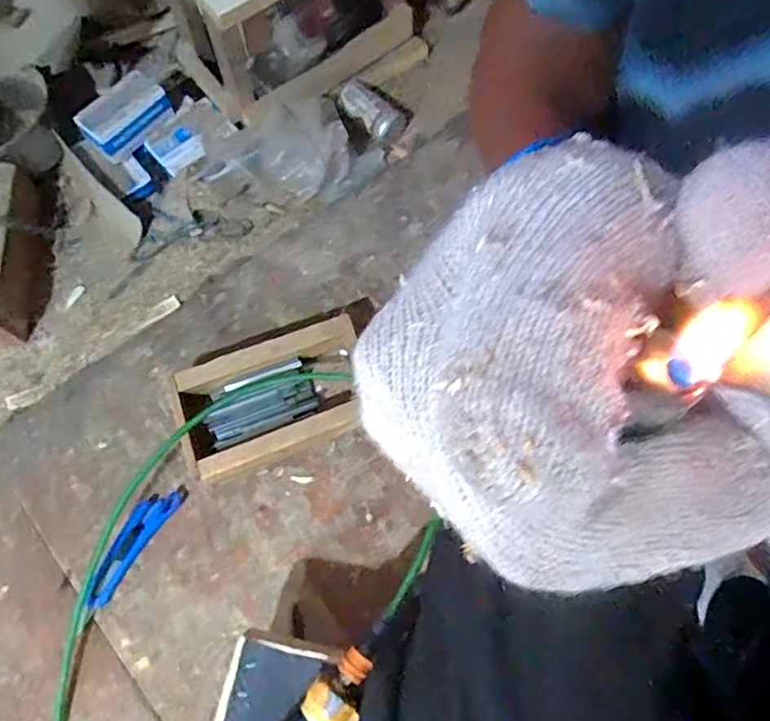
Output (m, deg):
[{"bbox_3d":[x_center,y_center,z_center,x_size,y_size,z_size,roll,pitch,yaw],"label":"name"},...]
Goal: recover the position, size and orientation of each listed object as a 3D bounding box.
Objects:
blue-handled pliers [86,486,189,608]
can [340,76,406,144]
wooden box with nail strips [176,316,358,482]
[{"bbox_3d":[-0.301,0.213,0.731,0.040,0.024,0.155,32,73,9],"label":"blue-handled pliers"},{"bbox_3d":[-0.021,-0.376,0.929,0.102,0.045,0.063,42,75,12],"label":"can"},{"bbox_3d":[-0.133,0.050,0.766,0.230,0.066,0.139,-22,73,-9],"label":"wooden box with nail strips"}]

